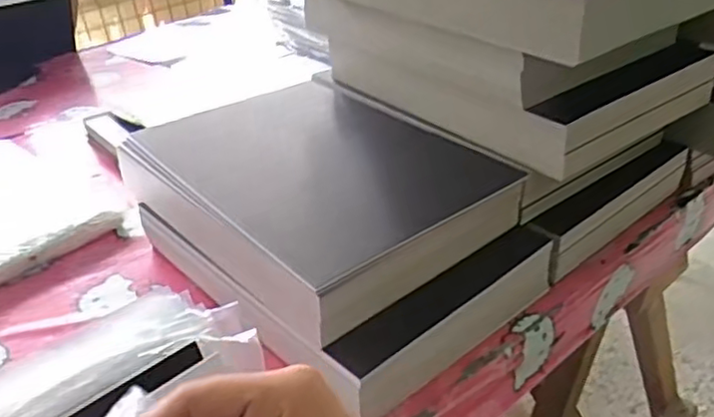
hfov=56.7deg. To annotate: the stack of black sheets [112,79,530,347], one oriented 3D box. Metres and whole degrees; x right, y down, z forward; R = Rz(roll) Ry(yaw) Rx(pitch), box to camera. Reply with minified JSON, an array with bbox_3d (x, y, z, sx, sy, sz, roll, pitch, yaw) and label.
[{"bbox_3d":[-0.042,-0.033,0.711,0.288,0.063,0.358,-27,40,-32],"label":"stack of black sheets"}]

